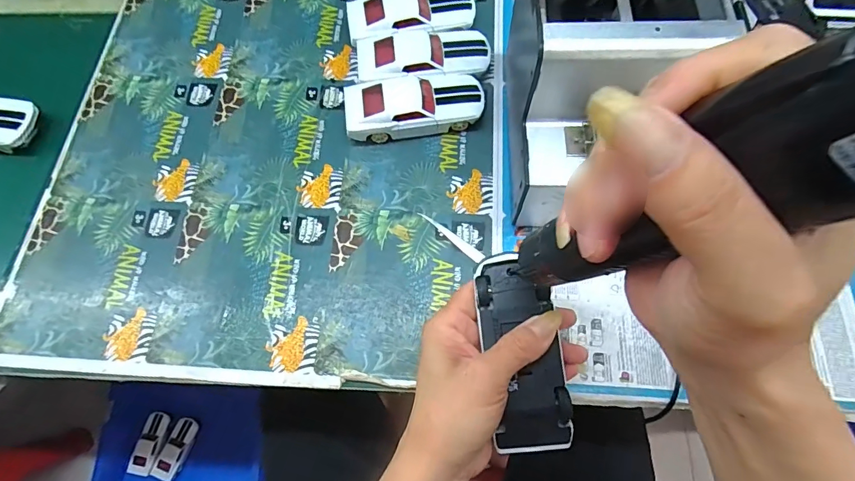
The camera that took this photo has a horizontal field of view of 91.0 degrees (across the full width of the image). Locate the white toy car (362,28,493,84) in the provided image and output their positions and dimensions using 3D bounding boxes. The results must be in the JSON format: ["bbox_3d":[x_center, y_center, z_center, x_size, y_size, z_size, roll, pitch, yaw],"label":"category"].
[{"bbox_3d":[-0.003,-0.177,0.415,0.126,0.034,0.056,-4,68,1],"label":"white toy car"}]

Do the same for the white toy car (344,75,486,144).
[{"bbox_3d":[-0.012,-0.126,0.398,0.127,0.034,0.048,-8,68,0],"label":"white toy car"}]

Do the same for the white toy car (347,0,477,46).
[{"bbox_3d":[-0.016,-0.230,0.433,0.131,0.035,0.060,-9,70,0],"label":"white toy car"}]

